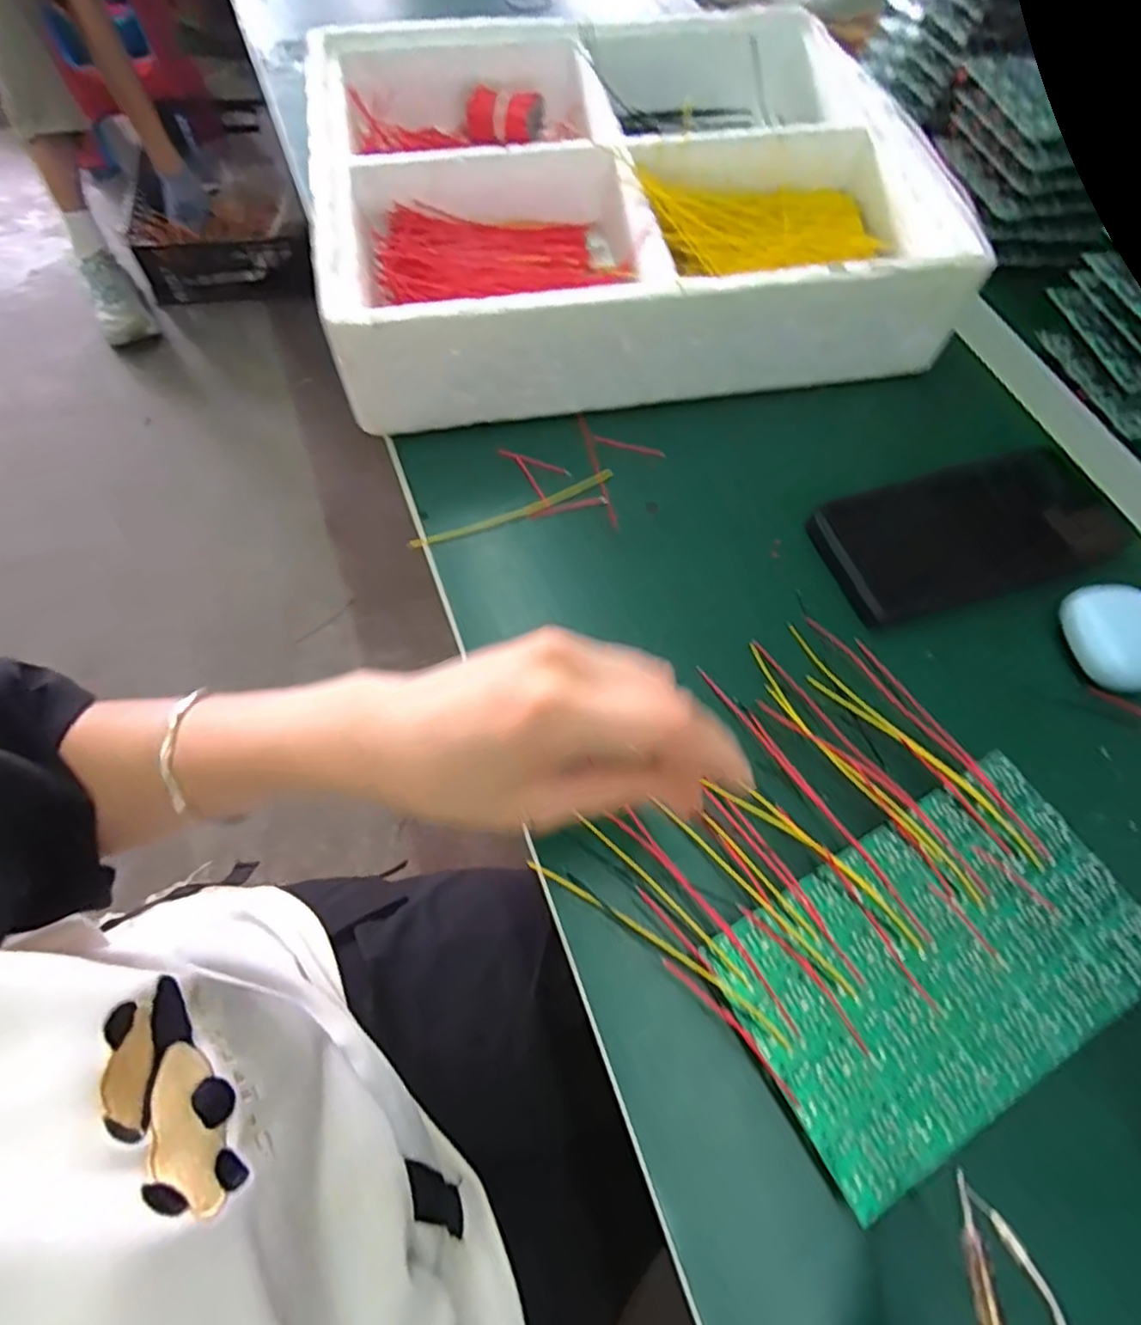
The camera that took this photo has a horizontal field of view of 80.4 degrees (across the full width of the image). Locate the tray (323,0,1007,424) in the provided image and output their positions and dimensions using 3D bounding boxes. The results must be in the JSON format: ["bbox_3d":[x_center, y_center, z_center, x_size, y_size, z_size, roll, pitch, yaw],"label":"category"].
[{"bbox_3d":[0.029,-0.314,0.459,0.370,0.079,0.314,-8,64,-6],"label":"tray"}]

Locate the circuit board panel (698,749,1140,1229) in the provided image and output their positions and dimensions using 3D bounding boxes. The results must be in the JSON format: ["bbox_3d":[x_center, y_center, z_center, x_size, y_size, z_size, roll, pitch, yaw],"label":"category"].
[{"bbox_3d":[0.153,0.121,0.280,0.173,0.005,0.104,-27,67,-14],"label":"circuit board panel"}]

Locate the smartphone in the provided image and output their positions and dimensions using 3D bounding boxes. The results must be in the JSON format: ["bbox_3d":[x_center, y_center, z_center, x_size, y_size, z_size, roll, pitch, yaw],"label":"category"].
[{"bbox_3d":[0.223,-0.072,0.376,0.168,0.019,0.080,-16,65,-10],"label":"smartphone"}]

